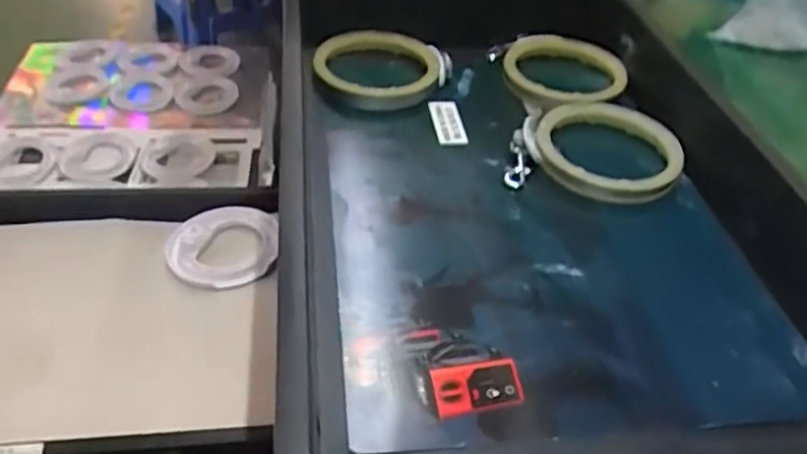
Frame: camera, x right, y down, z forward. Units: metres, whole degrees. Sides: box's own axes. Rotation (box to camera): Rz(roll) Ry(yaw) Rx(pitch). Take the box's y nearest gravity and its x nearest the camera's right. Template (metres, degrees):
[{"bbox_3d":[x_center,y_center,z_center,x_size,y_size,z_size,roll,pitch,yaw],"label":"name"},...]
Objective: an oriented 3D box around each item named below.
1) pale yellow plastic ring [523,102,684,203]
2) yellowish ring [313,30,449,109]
[{"bbox_3d":[0.178,-0.068,0.567,0.136,0.024,0.121,-10,45,-17],"label":"pale yellow plastic ring"},{"bbox_3d":[-0.024,-0.160,0.647,0.135,0.028,0.110,-13,46,-19],"label":"yellowish ring"}]

